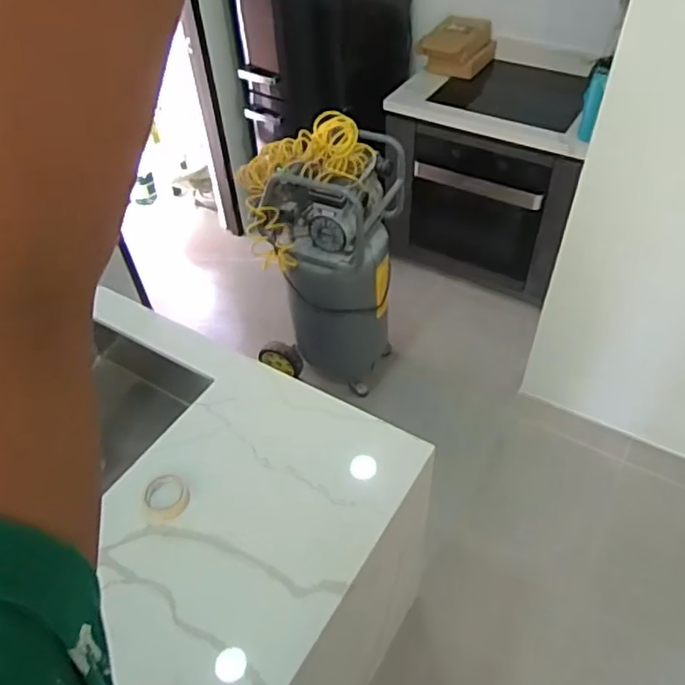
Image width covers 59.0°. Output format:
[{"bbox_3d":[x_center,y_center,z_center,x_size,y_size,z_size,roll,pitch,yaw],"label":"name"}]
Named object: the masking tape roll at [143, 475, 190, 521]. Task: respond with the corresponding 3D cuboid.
[{"bbox_3d":[-0.380,0.335,1.318,0.092,0.041,0.088,-2,47,2],"label":"masking tape roll"}]

